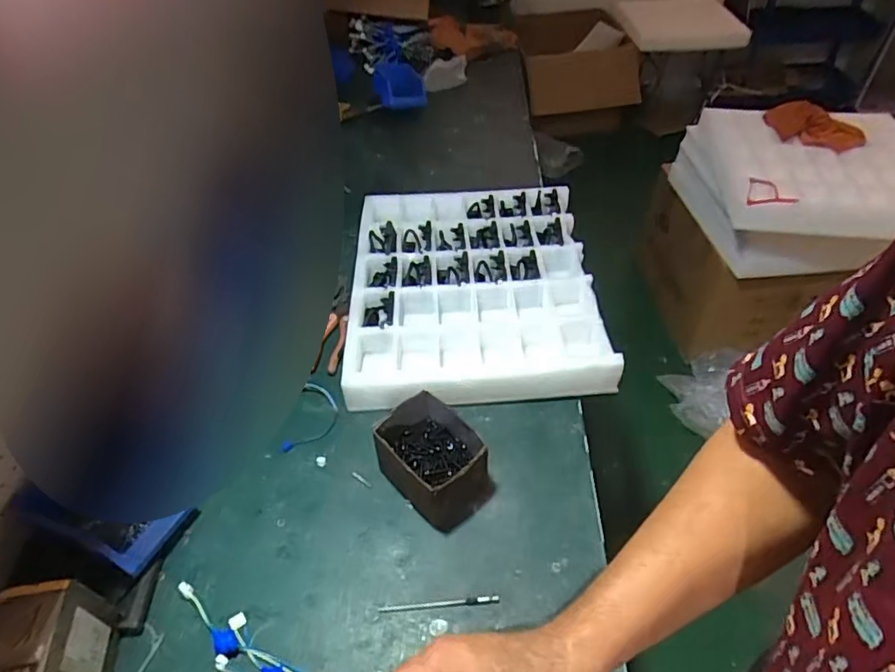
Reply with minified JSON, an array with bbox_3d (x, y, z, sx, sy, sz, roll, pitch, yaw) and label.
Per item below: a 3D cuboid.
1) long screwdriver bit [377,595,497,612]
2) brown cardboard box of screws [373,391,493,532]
[{"bbox_3d":[-0.010,0.326,0.668,0.144,0.005,0.009,-4,45,-1],"label":"long screwdriver bit"},{"bbox_3d":[-0.016,0.169,0.761,0.117,0.097,0.152,-34,53,-27],"label":"brown cardboard box of screws"}]

